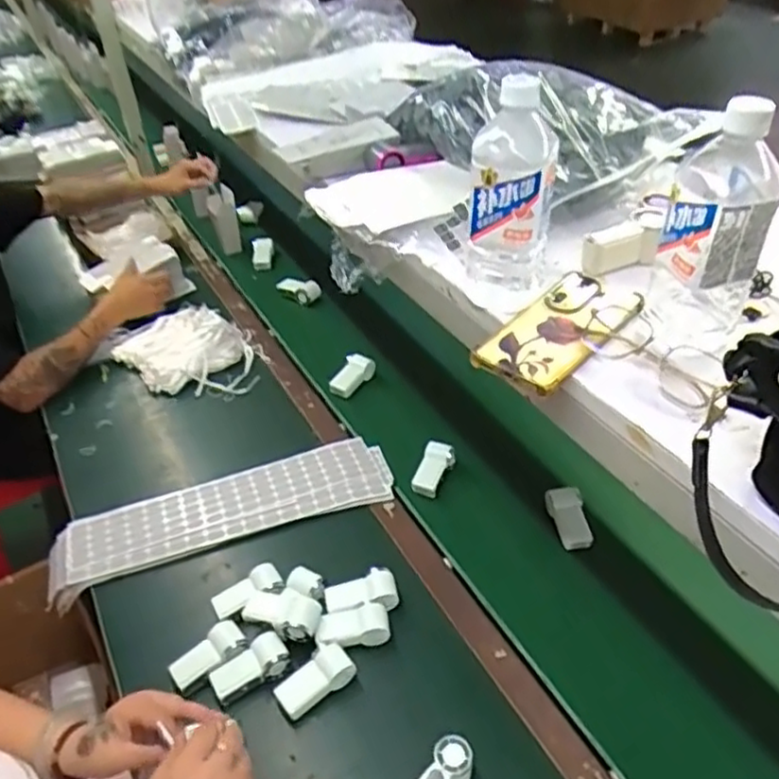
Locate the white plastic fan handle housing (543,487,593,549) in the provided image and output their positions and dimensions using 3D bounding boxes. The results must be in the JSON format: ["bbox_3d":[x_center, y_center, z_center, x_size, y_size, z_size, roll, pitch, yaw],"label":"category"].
[{"bbox_3d":[0.272,0.196,1.046,0.050,0.045,0.091,-7,41,-4],"label":"white plastic fan handle housing"}]

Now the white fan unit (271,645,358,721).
[{"bbox_3d":[-0.089,0.351,0.829,0.093,0.030,0.047,-25,45,-23],"label":"white fan unit"}]

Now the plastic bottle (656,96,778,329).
[{"bbox_3d":[0.255,-0.132,0.534,0.074,0.173,0.086,16,44,21],"label":"plastic bottle"}]

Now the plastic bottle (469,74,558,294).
[{"bbox_3d":[0.105,-0.160,0.597,0.071,0.191,0.056,9,42,14],"label":"plastic bottle"}]

